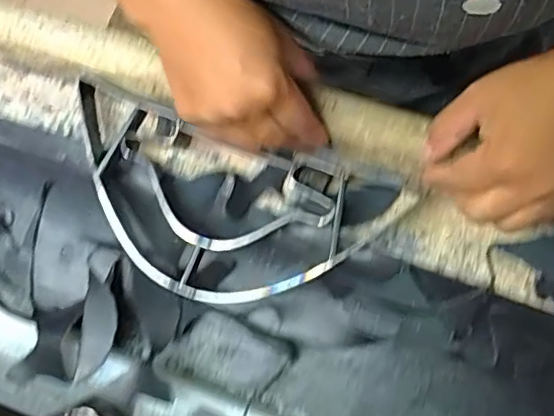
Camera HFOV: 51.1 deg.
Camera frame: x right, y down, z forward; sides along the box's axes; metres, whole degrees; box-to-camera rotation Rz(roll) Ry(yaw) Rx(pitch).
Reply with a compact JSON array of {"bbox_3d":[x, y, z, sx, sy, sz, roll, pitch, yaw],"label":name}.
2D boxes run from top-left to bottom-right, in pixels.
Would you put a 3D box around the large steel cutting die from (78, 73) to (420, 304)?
[{"bbox_3d":[-0.046,0.000,0.426,0.261,0.032,0.129,20,74,7],"label":"large steel cutting die"}]

